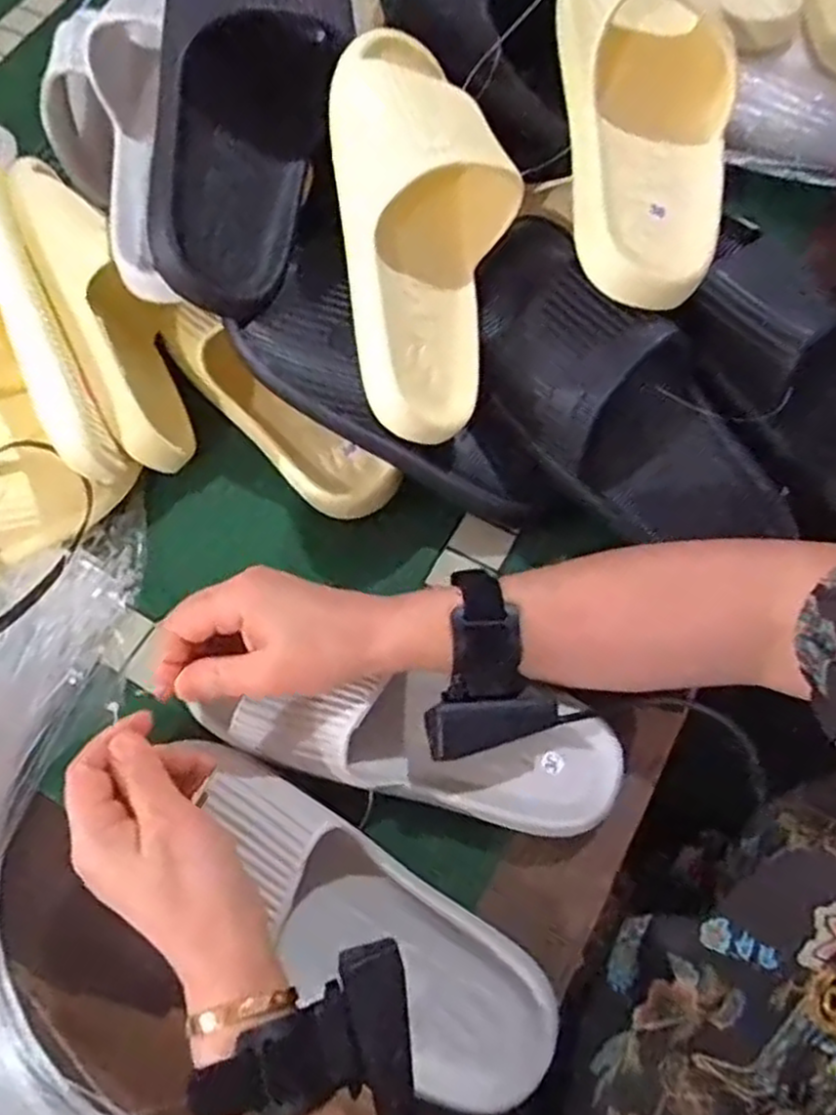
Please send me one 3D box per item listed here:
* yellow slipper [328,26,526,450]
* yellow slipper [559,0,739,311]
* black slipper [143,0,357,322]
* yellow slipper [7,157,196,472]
[{"bbox_3d":[0.001,-0.195,0.461,0.106,0.078,0.248,-3,80,-23],"label":"yellow slipper"},{"bbox_3d":[0.133,-0.264,0.441,0.103,0.069,0.239,-3,88,0],"label":"yellow slipper"},{"bbox_3d":[-0.104,-0.287,0.467,0.102,0.070,0.272,10,89,6],"label":"black slipper"},{"bbox_3d":[-0.212,-0.170,0.532,0.068,0.095,0.237,-23,84,-8],"label":"yellow slipper"}]

